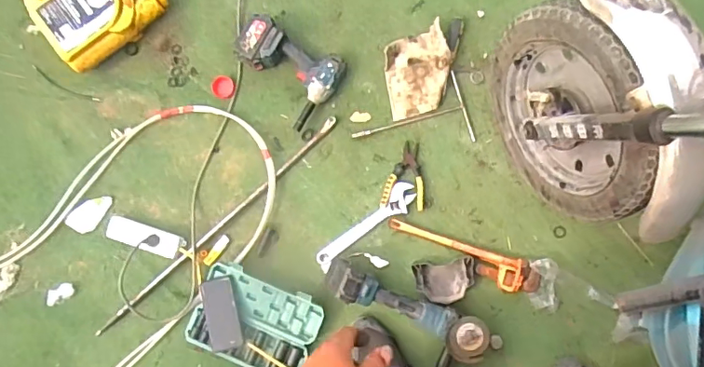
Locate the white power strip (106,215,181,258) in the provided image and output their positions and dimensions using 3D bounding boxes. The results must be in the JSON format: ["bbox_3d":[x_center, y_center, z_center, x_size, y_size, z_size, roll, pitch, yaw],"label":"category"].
[{"bbox_3d":[-0.527,0.131,1.283,0.200,0.043,0.059,16,85,4],"label":"white power strip"}]

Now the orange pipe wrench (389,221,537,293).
[{"bbox_3d":[0.263,0.176,1.231,0.368,0.035,0.079,18,85,4],"label":"orange pipe wrench"}]

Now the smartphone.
[{"bbox_3d":[-0.312,0.313,1.239,0.082,0.012,0.170,-12,84,1],"label":"smartphone"}]

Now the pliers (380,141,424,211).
[{"bbox_3d":[0.131,-0.020,1.259,0.101,0.020,0.162,7,84,3],"label":"pliers"}]

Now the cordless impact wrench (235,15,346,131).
[{"bbox_3d":[-0.172,-0.295,1.292,0.258,0.087,0.199,42,87,6],"label":"cordless impact wrench"}]

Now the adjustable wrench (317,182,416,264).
[{"bbox_3d":[0.037,0.100,1.255,0.284,0.022,0.060,-38,84,-2],"label":"adjustable wrench"}]

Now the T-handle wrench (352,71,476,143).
[{"bbox_3d":[0.142,-0.156,1.269,0.285,0.013,0.178,-16,84,1],"label":"T-handle wrench"}]

